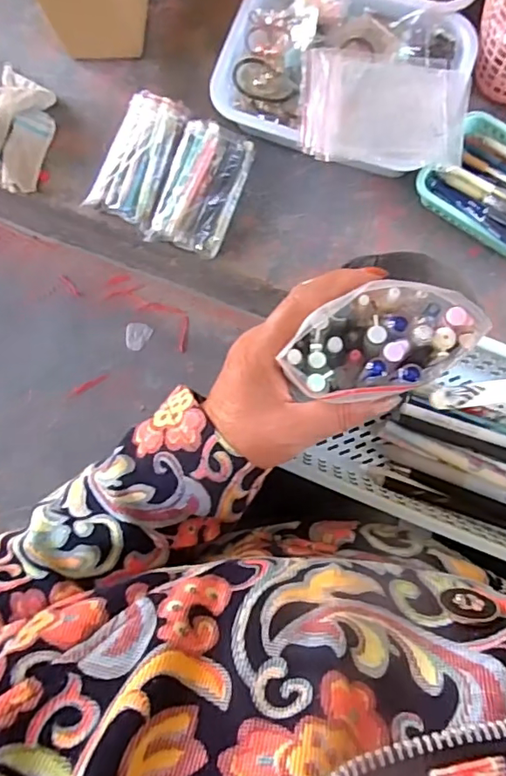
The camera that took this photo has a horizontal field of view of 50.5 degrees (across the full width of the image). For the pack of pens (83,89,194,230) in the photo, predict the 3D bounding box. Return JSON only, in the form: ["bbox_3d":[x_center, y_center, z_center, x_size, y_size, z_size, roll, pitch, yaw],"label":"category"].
[{"bbox_3d":[-0.146,-0.297,0.687,0.089,0.031,0.158,24,84,6],"label":"pack of pens"}]

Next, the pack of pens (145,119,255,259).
[{"bbox_3d":[-0.065,-0.253,0.679,0.084,0.040,0.152,20,84,6],"label":"pack of pens"}]

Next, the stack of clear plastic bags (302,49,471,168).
[{"bbox_3d":[0.153,-0.323,0.621,0.187,0.029,0.123,2,82,4],"label":"stack of clear plastic bags"}]

